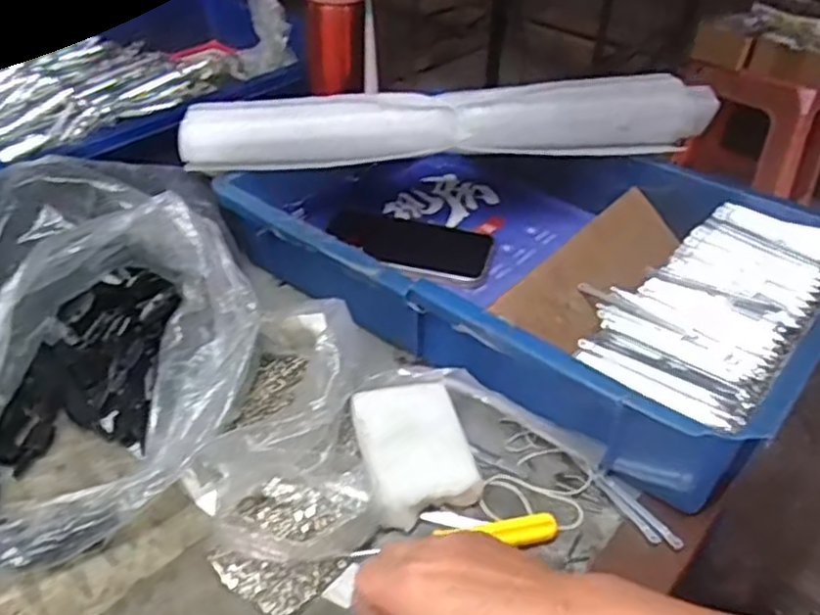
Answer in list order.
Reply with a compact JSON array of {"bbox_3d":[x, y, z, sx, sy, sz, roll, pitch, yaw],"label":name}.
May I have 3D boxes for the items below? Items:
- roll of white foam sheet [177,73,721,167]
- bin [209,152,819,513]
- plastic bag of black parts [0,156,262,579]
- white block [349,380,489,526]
[{"bbox_3d":[0.036,-0.155,0.584,0.436,0.056,0.050,-2,39,-7],"label":"roll of white foam sheet"},{"bbox_3d":[0.090,-0.046,0.555,0.420,0.079,0.279,28,45,28],"label":"bin"},{"bbox_3d":[-0.221,0.005,0.444,0.194,0.131,0.265,-21,45,-28],"label":"plastic bag of black parts"},{"bbox_3d":[0.003,0.084,0.426,0.061,0.025,0.083,-10,40,-16],"label":"white block"}]

